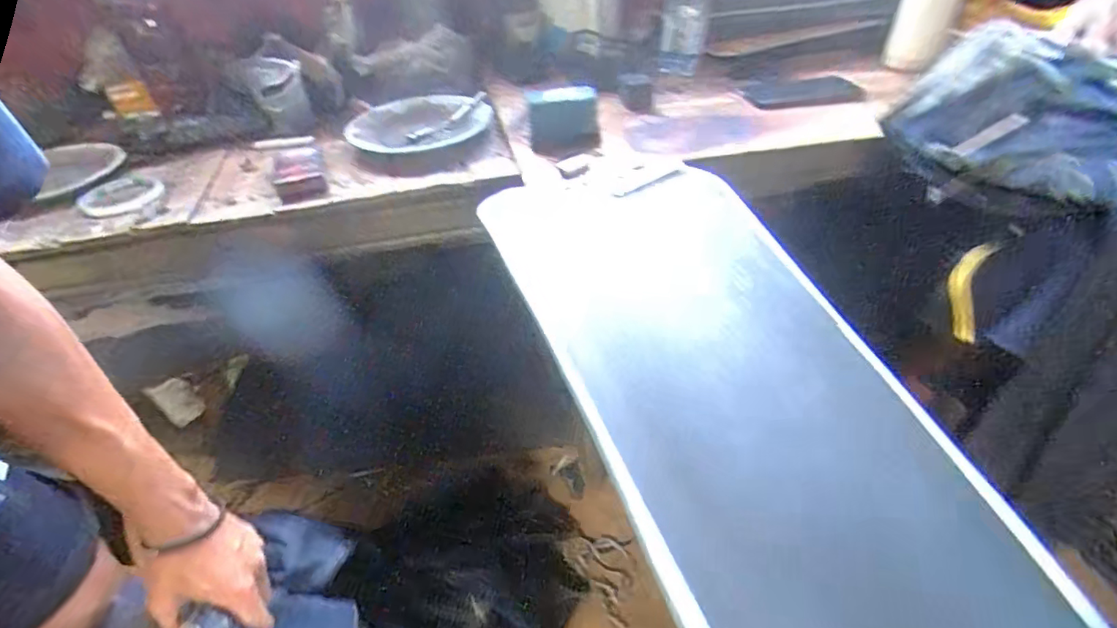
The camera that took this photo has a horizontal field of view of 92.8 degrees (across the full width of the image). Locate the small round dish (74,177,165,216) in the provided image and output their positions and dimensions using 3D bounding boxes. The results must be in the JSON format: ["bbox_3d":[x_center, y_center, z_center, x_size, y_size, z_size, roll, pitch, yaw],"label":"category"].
[{"bbox_3d":[-0.536,-0.147,0.650,0.086,0.019,0.084,-2,43,2],"label":"small round dish"}]

